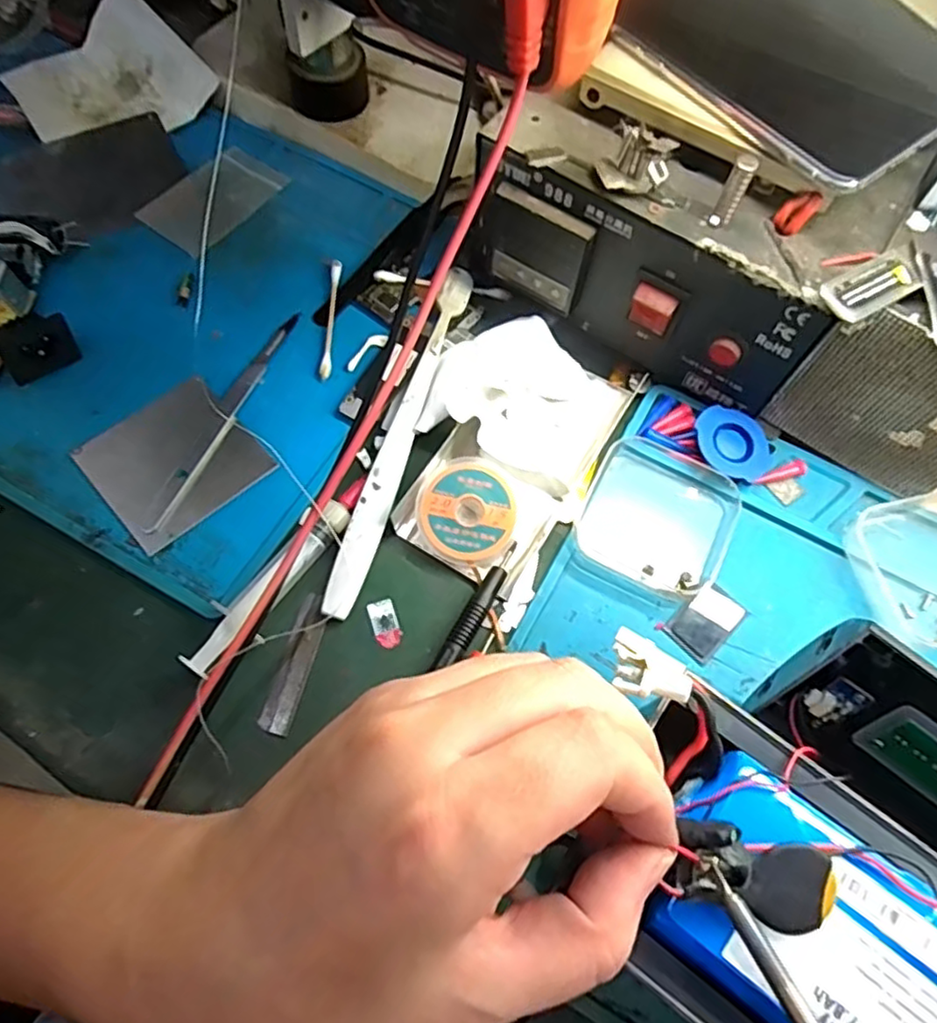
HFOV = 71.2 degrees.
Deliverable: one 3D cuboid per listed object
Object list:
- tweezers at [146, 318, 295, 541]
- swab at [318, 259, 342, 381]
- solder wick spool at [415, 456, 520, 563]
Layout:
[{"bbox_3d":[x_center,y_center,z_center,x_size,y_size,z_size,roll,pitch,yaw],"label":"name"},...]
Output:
[{"bbox_3d":[-0.113,-0.046,0.302,0.011,0.009,0.125,22,67,8],"label":"tweezers"},{"bbox_3d":[-0.069,-0.096,0.328,0.005,0.004,0.072,1,67,-1],"label":"swab"},{"bbox_3d":[0.000,-0.001,0.283,0.041,0.013,0.044,1,66,-2],"label":"solder wick spool"}]

